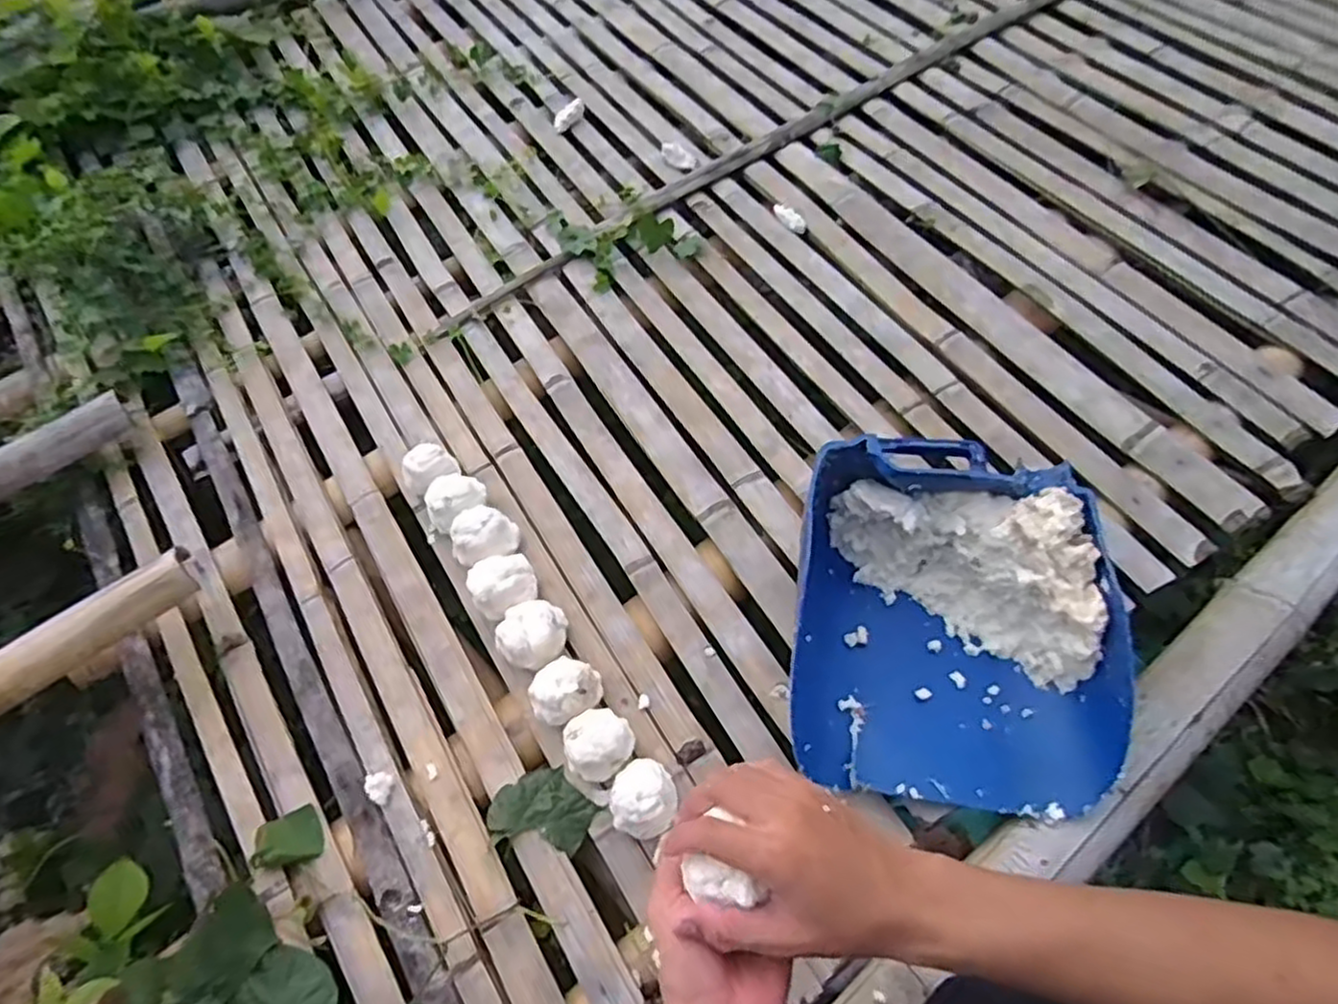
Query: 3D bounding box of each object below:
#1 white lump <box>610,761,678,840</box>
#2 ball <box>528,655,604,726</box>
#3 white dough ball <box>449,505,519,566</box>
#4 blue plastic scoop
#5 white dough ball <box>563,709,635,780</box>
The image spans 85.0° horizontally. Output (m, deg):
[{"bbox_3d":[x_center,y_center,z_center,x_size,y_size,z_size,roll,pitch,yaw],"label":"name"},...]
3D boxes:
[{"bbox_3d":[-0.025,0.293,0.724,0.063,0.063,0.069,-3,57,4],"label":"white lump"},{"bbox_3d":[-0.111,0.203,0.786,0.077,0.063,0.066,-32,63,-12],"label":"ball"},{"bbox_3d":[-0.226,0.044,0.892,0.082,0.063,0.069,-36,63,-12],"label":"white dough ball"},{"bbox_3d":[0.286,0.125,0.743,0.288,0.152,0.326,6,58,10],"label":"blue plastic scoop"},{"bbox_3d":[-0.072,0.249,0.753,0.069,0.060,0.064,-3,57,4],"label":"white dough ball"}]

